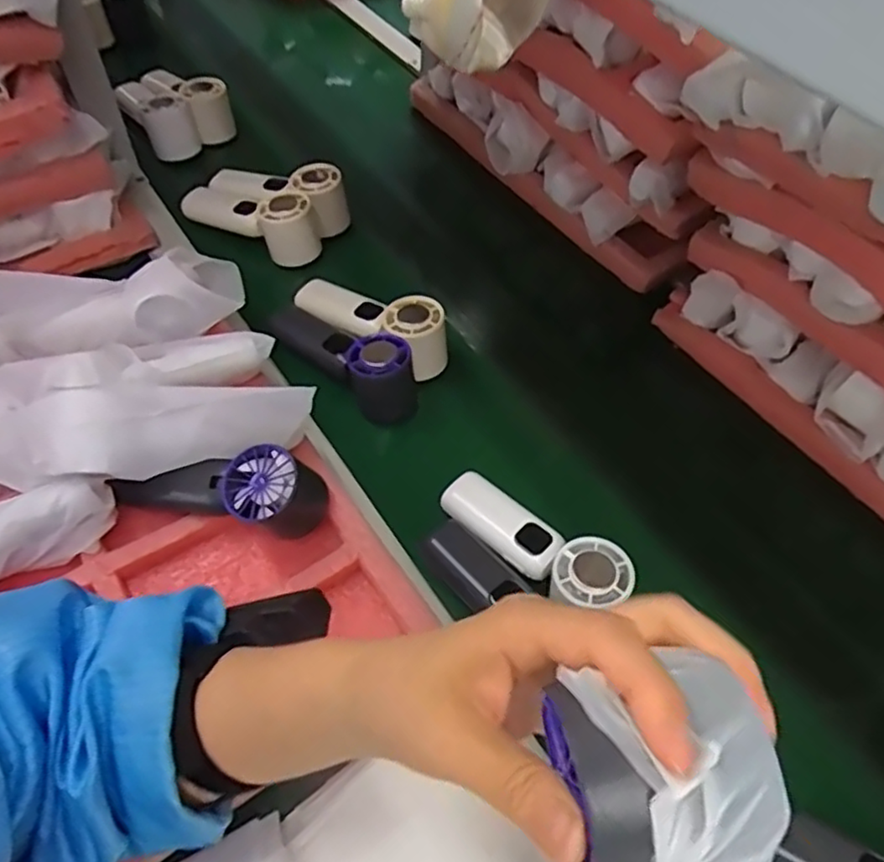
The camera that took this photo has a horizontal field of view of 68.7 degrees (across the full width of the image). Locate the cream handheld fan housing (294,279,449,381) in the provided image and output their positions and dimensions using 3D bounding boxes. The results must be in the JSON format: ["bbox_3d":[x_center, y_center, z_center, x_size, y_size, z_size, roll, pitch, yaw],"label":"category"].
[{"bbox_3d":[-0.062,-0.107,0.590,0.150,0.047,0.054,32,58,17],"label":"cream handheld fan housing"}]

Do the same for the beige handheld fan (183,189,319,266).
[{"bbox_3d":[-0.199,-0.228,0.670,0.149,0.062,0.052,23,56,12],"label":"beige handheld fan"}]

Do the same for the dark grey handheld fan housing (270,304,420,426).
[{"bbox_3d":[-0.092,-0.071,0.563,0.164,0.051,0.060,34,59,19],"label":"dark grey handheld fan housing"}]

